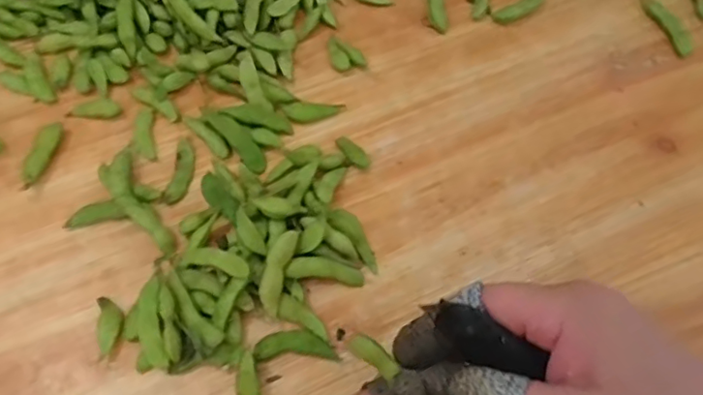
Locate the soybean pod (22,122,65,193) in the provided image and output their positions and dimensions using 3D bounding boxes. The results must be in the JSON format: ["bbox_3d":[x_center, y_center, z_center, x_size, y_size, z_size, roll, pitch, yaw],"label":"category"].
[{"bbox_3d":[-0.191,-0.026,0.363,0.014,0.007,0.045,11,62,5],"label":"soybean pod"}]

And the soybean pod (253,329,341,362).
[{"bbox_3d":[-0.030,0.078,0.314,0.043,0.004,0.015,-1,62,-2],"label":"soybean pod"}]

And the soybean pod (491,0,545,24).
[{"bbox_3d":[0.131,-0.143,0.437,0.059,0.008,0.017,-30,67,-16],"label":"soybean pod"}]

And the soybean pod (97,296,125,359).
[{"bbox_3d":[-0.130,0.070,0.319,0.013,0.006,0.033,-9,63,-6],"label":"soybean pod"}]

